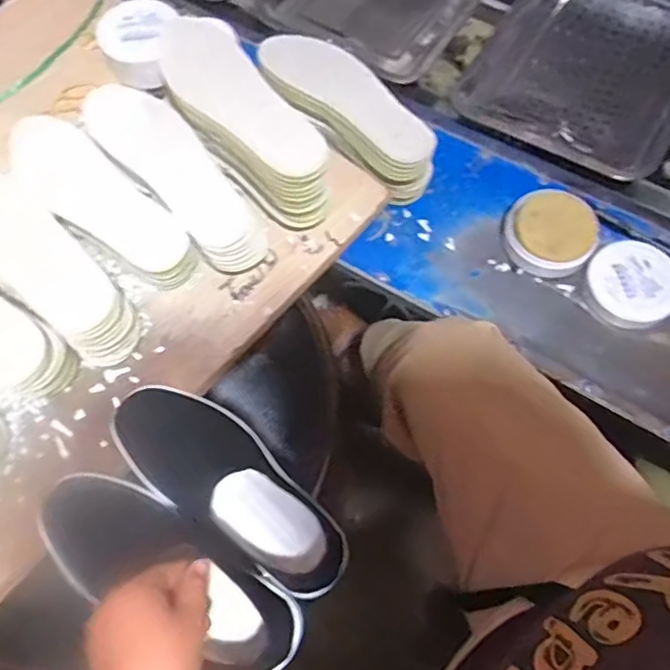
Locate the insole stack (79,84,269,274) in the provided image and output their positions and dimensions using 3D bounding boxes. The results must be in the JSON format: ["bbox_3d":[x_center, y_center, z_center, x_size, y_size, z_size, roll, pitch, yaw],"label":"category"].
[{"bbox_3d":[-0.184,-0.179,0.682,0.088,0.076,0.278,-39,70,-16],"label":"insole stack"}]

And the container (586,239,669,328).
[{"bbox_3d":[0.351,-0.061,0.695,0.107,0.029,0.098,0,64,0],"label":"container"}]

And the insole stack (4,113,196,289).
[{"bbox_3d":[-0.261,-0.140,0.661,0.084,0.078,0.267,-42,71,-17],"label":"insole stack"}]

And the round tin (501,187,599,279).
[{"bbox_3d":[0.259,-0.125,0.714,0.106,0.052,0.106,29,68,13],"label":"round tin"}]

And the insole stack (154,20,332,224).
[{"bbox_3d":[-0.114,-0.247,0.688,0.097,0.091,0.290,-31,68,-14],"label":"insole stack"}]

